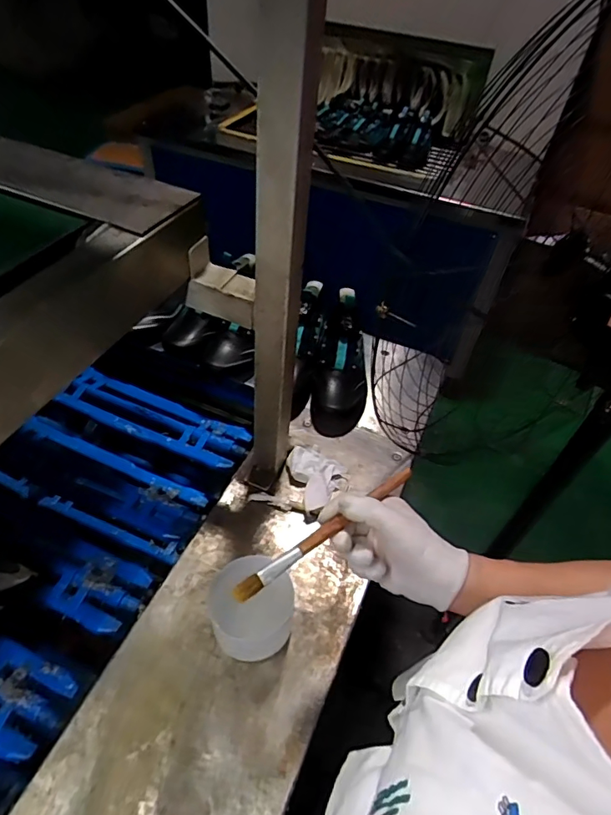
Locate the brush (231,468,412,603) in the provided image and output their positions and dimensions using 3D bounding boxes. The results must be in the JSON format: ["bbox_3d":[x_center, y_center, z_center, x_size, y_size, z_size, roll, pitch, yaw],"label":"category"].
[{"bbox_3d":[0.020,0.106,0.421,0.188,0.010,0.012,-31,59,-20],"label":"brush"}]

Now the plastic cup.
[{"bbox_3d":[-0.064,0.232,0.556,0.081,0.080,0.092,-29,58,-28],"label":"plastic cup"}]

